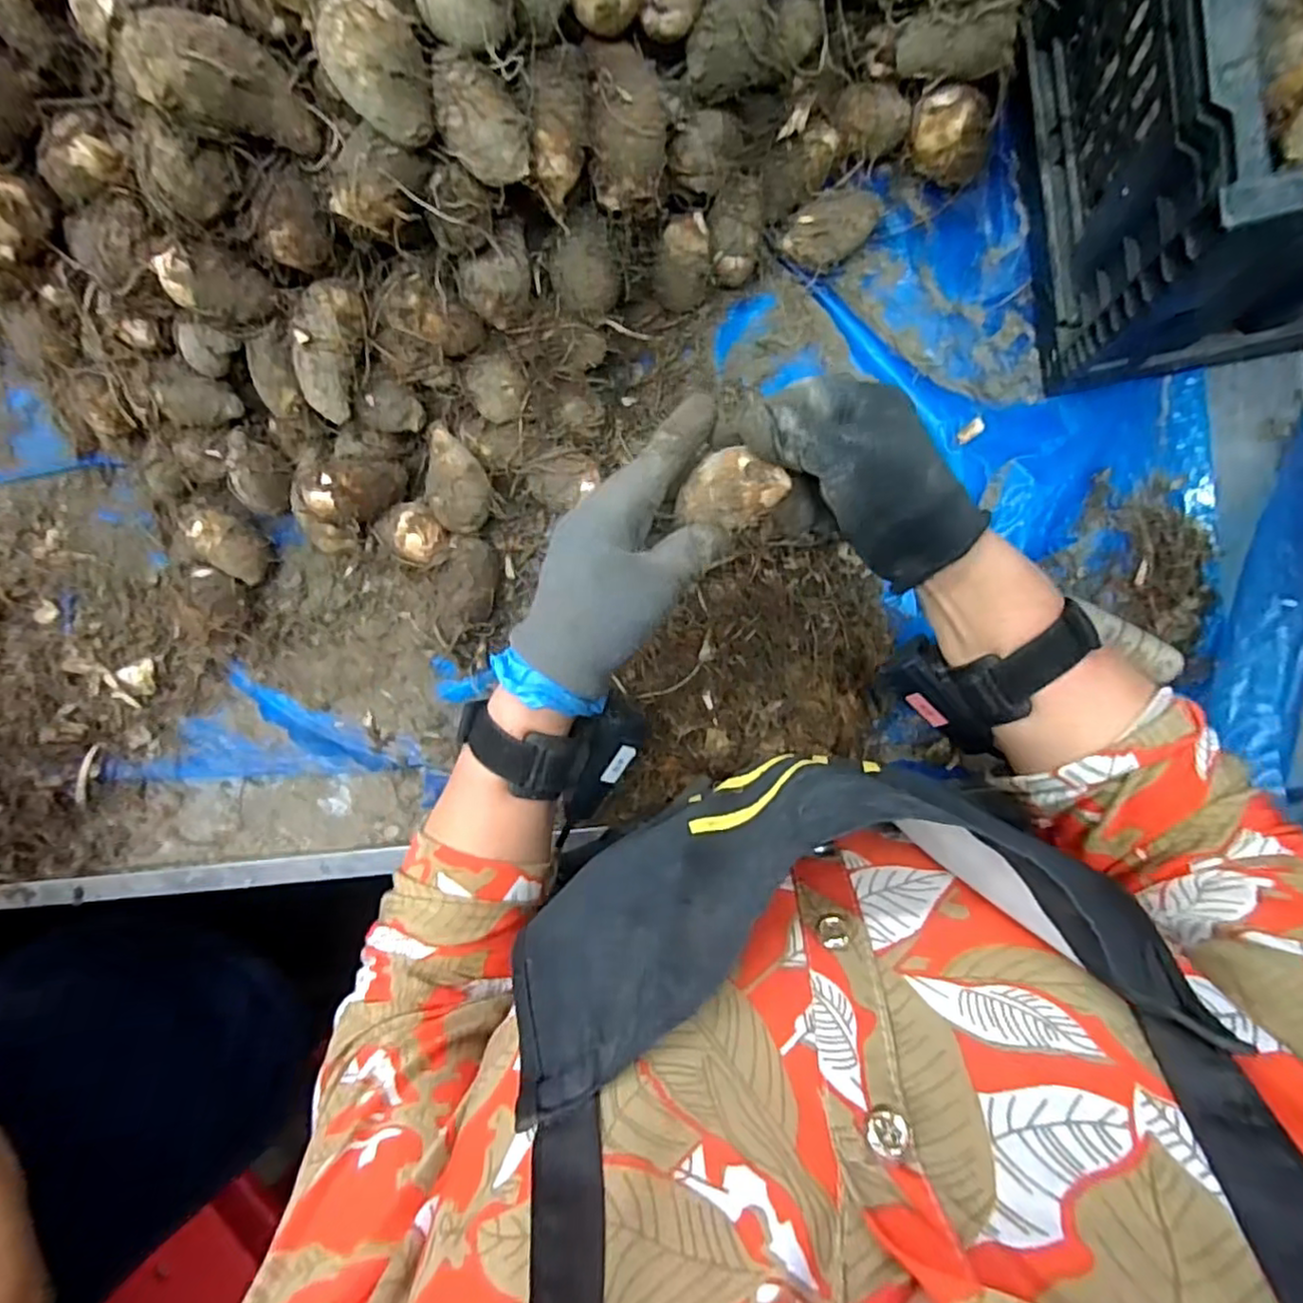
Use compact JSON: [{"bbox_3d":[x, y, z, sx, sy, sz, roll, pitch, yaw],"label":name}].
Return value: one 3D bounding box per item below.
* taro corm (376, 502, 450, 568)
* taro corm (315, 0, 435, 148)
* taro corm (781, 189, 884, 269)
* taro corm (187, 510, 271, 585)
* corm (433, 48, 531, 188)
[{"bbox_3d":[-0.164,-0.082,0.473,0.054,0.038,0.041,10,95,3],"label":"taro corm"},{"bbox_3d":[-0.120,-0.256,0.297,0.037,0.033,0.046,-20,93,5],"label":"taro corm"},{"bbox_3d":[0.119,-0.278,0.442,0.062,0.033,0.038,-34,92,6],"label":"taro corm"},{"bbox_3d":[-0.304,-0.077,0.487,0.048,0.042,0.041,29,96,1],"label":"taro corm"},{"bbox_3d":[-0.081,-0.254,0.322,0.040,0.033,0.038,13,95,2],"label":"corm"}]

